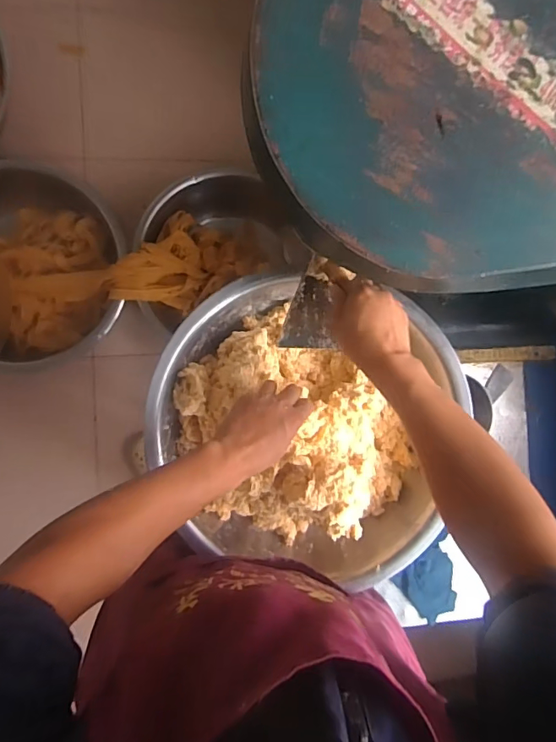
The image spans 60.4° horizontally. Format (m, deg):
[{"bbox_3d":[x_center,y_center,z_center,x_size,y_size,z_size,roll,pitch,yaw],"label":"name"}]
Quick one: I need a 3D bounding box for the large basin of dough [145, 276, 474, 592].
[{"bbox_3d":[0.033,0.082,0.678,0.407,0.142,0.381,0,88,-9],"label":"large basin of dough"}]

